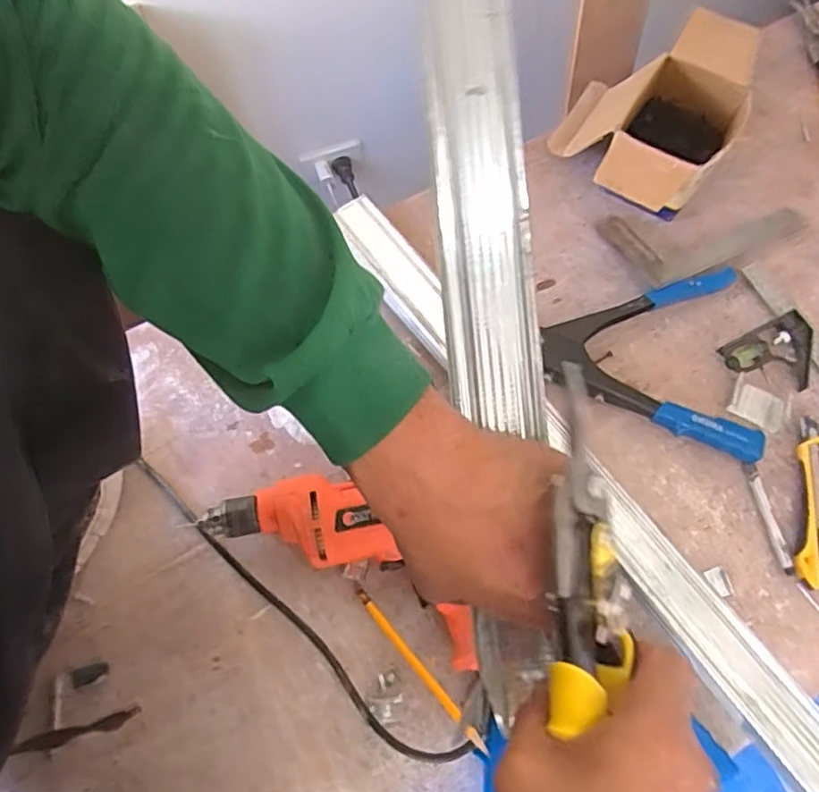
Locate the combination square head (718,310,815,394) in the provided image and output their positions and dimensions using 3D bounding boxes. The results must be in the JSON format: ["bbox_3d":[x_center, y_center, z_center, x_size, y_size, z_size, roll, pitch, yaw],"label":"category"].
[{"bbox_3d":[0.355,-0.036,0.621,0.088,0.014,0.069,-25,73,-6],"label":"combination square head"}]

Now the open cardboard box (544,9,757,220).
[{"bbox_3d":[0.244,-0.285,0.660,0.159,0.093,0.202,31,75,11],"label":"open cardboard box"}]

